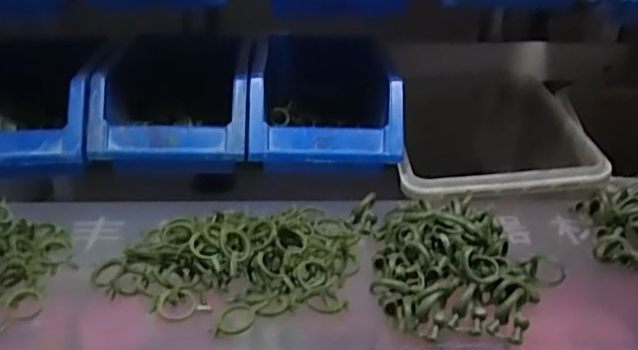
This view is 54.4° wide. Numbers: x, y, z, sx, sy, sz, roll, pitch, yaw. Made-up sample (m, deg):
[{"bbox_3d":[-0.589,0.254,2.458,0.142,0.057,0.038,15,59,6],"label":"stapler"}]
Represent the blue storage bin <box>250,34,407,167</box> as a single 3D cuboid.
[{"bbox_3d":[0.001,-0.070,0.549,0.128,0.074,0.179,-2,37,-7],"label":"blue storage bin"}]

